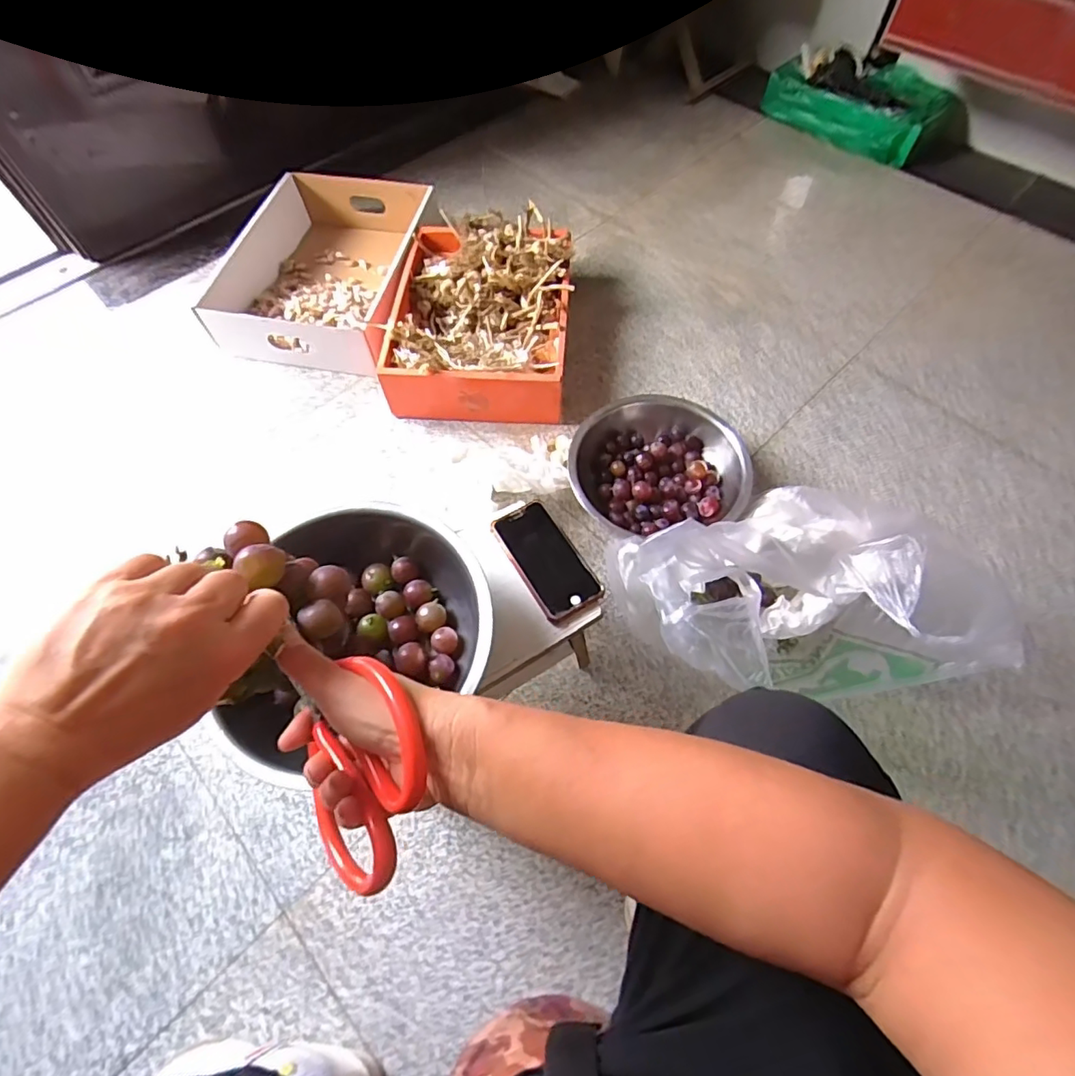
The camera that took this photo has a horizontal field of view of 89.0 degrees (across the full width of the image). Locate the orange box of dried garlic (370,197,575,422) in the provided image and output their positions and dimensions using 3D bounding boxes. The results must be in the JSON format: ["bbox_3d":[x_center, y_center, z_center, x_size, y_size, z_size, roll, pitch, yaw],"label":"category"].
[{"bbox_3d":[-0.092,-0.406,0.989,0.303,0.139,0.418,6,62,3],"label":"orange box of dried garlic"}]

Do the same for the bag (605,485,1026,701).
[{"bbox_3d":[0.266,0.066,0.637,0.291,0.284,0.285,-15,62,-7],"label":"bag"}]

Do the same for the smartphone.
[{"bbox_3d":[0.009,0.020,0.599,0.068,0.011,0.136,-28,65,-14],"label":"smartphone"}]

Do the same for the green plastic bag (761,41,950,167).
[{"bbox_3d":[0.778,-1.064,1.333,0.215,0.133,0.384,-40,67,-18],"label":"green plastic bag"}]

